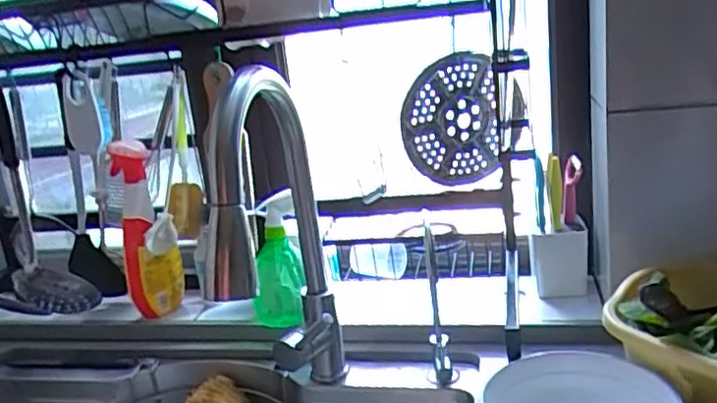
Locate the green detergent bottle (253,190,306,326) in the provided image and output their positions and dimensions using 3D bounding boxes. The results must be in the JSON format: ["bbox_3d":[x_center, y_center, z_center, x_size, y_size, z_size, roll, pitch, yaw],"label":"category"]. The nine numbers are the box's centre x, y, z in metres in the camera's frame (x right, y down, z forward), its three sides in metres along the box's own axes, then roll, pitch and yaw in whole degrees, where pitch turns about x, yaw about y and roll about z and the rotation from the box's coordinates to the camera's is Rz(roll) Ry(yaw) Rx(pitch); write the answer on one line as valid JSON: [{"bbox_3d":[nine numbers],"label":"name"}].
[{"bbox_3d":[-0.125,0.084,0.975,0.077,0.190,0.069,-10,16,-10],"label":"green detergent bottle"}]

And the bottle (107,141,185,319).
[{"bbox_3d":[-0.341,0.044,1.055,0.083,0.271,0.098,-11,16,-15],"label":"bottle"}]

